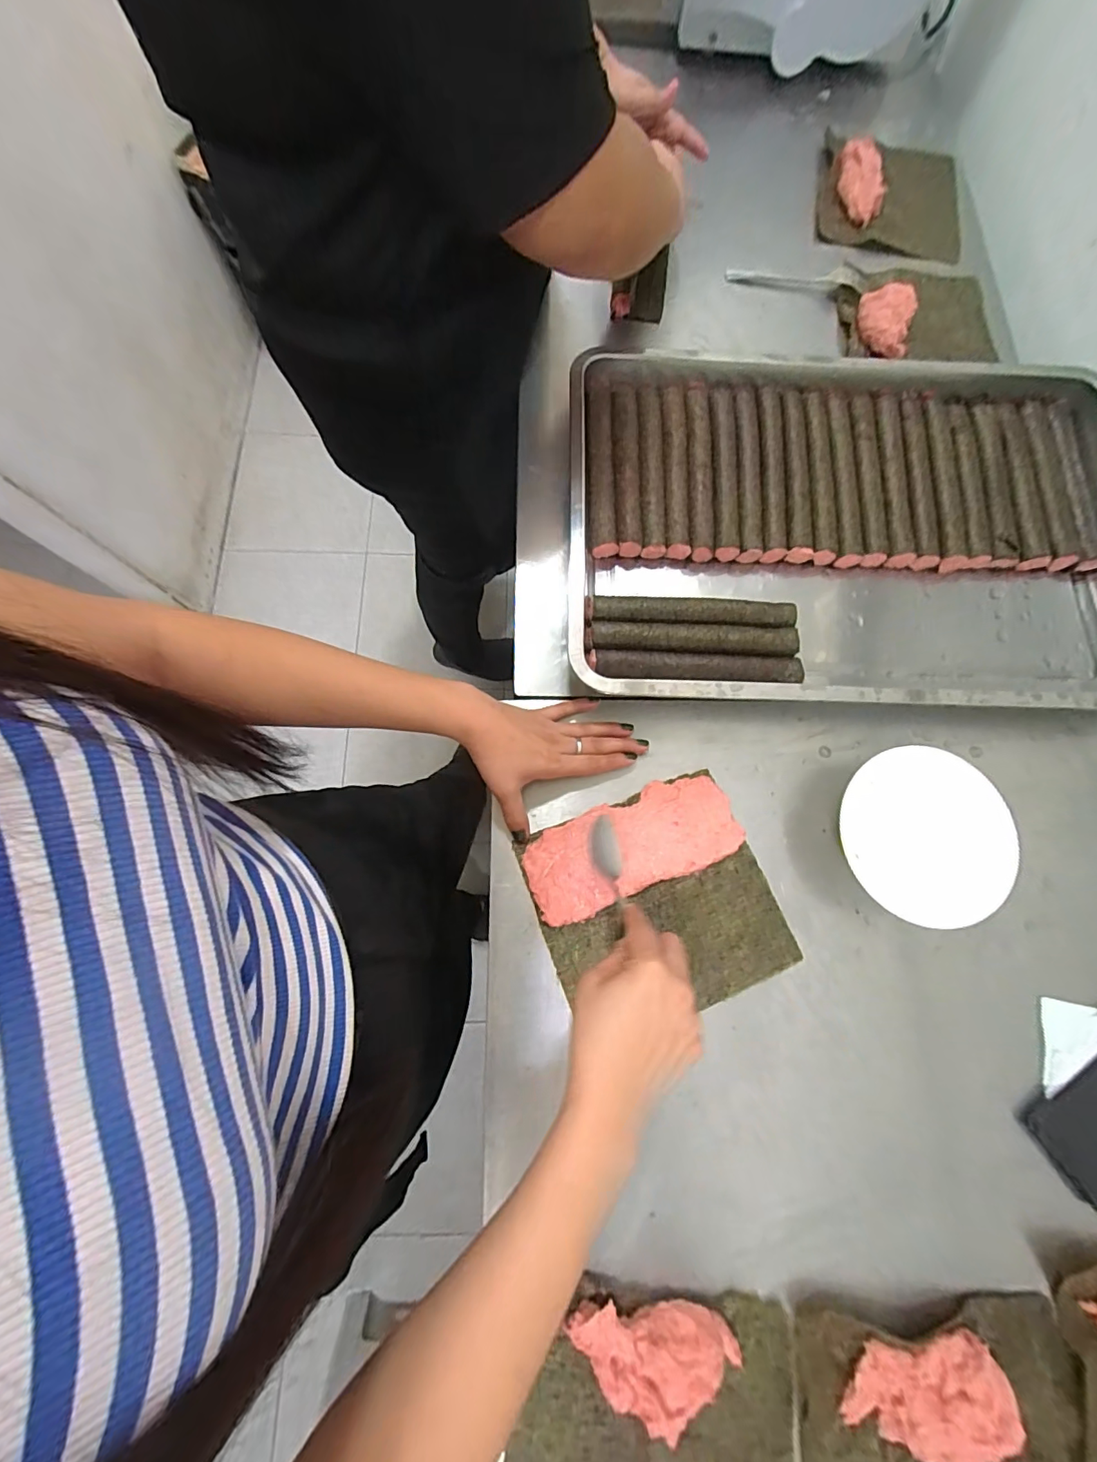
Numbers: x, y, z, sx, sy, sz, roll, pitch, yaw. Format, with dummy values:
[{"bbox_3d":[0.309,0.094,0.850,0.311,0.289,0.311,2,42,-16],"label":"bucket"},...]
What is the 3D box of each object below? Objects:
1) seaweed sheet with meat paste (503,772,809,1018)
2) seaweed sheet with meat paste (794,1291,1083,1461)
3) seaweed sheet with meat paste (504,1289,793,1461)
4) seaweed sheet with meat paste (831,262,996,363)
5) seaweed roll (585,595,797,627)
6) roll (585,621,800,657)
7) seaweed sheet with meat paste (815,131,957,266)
[{"bbox_3d":[0.093,0.148,0.435,0.197,0.013,0.181,-21,77,-7],"label":"seaweed sheet with meat paste"},{"bbox_3d":[0.281,0.518,0.341,0.203,0.031,0.189,4,75,-1],"label":"seaweed sheet with meat paste"},{"bbox_3d":[0.072,0.508,0.339,0.199,0.035,0.187,5,75,0],"label":"seaweed sheet with meat paste"},{"bbox_3d":[0.445,-0.507,0.601,0.187,0.039,0.141,-7,75,-4],"label":"seaweed sheet with meat paste"},{"bbox_3d":[0.140,-0.114,0.500,0.204,0.028,0.028,2,75,-1],"label":"seaweed roll"},{"bbox_3d":[0.138,-0.087,0.489,0.200,0.032,0.029,2,75,-1],"label":"roll"},{"bbox_3d":[0.436,-0.681,0.630,0.185,0.031,0.176,14,75,2],"label":"seaweed sheet with meat paste"}]

